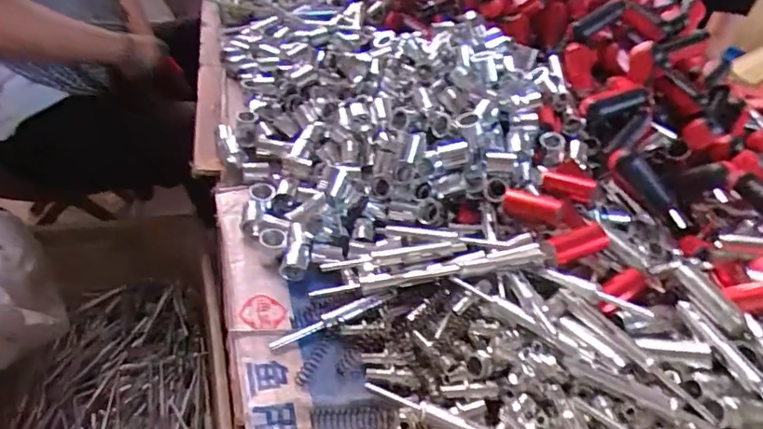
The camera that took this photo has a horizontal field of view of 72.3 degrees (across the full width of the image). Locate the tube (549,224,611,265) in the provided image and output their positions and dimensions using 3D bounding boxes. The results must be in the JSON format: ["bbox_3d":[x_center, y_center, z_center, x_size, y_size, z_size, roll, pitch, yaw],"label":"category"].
[{"bbox_3d":[0.206,0.031,0.542,0.061,0.027,0.021,-15,47,-6],"label":"tube"}]

